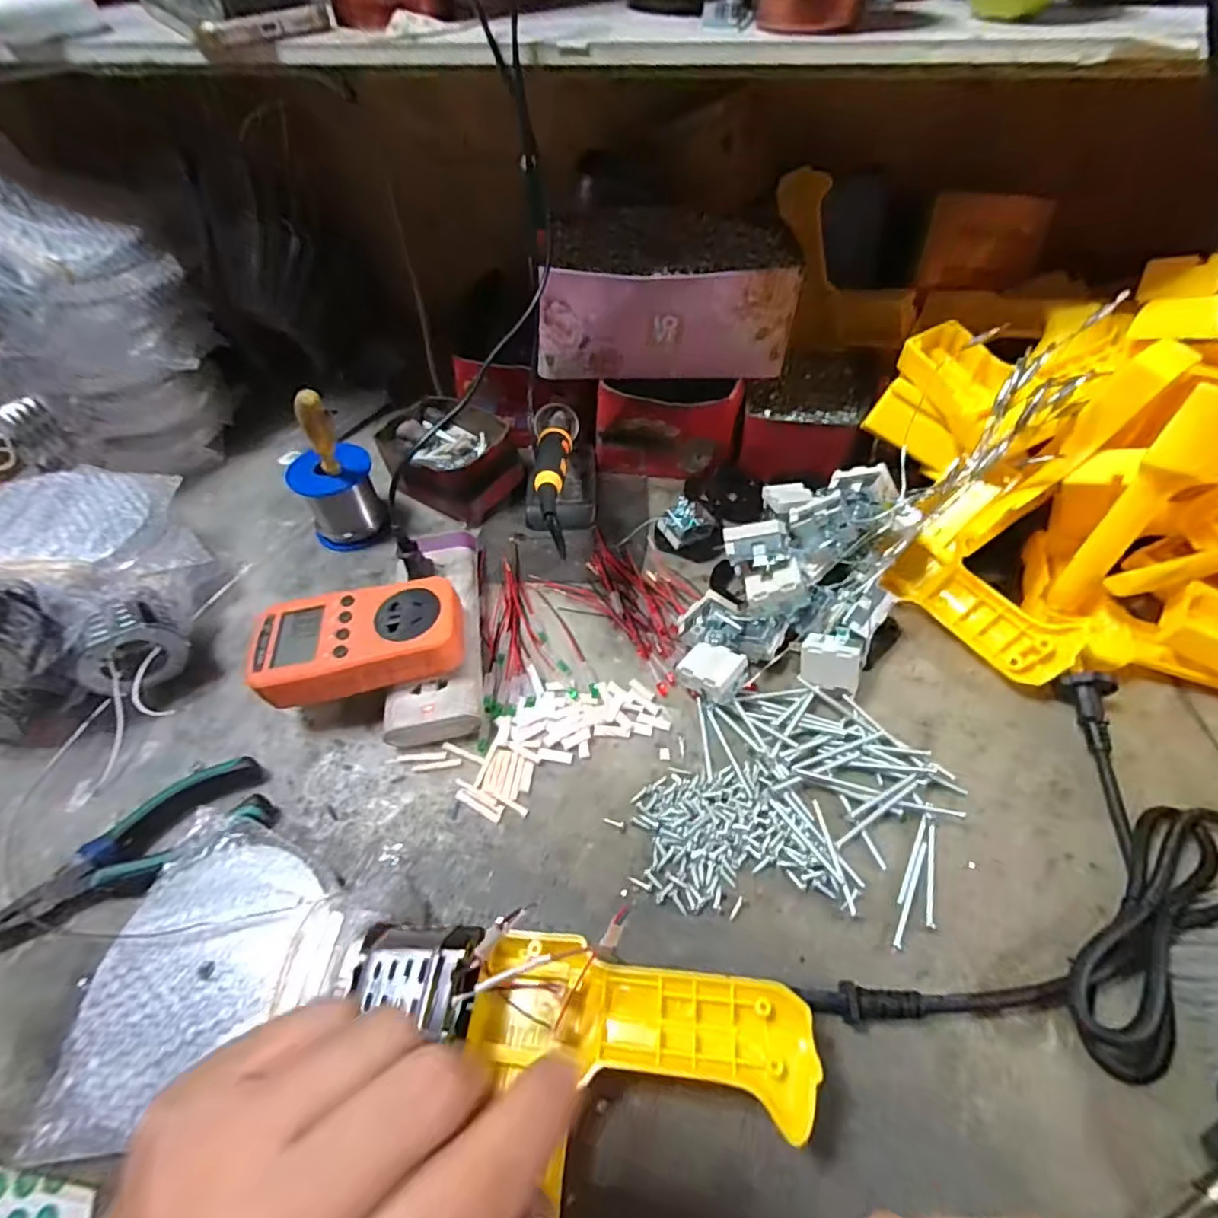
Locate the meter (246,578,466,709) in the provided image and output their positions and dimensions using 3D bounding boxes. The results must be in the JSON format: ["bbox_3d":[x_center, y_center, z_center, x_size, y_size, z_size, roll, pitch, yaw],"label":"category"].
[{"bbox_3d":[-0.158,0.019,0.376,0.126,0.031,0.062,-9,51,-5],"label":"meter"}]

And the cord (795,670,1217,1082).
[{"bbox_3d":[0.239,0.149,0.301,0.273,0.024,0.123,-32,57,-22],"label":"cord"}]

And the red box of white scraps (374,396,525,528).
[{"bbox_3d":[-0.143,-0.137,0.529,0.125,0.053,0.099,34,60,26],"label":"red box of white scraps"}]

